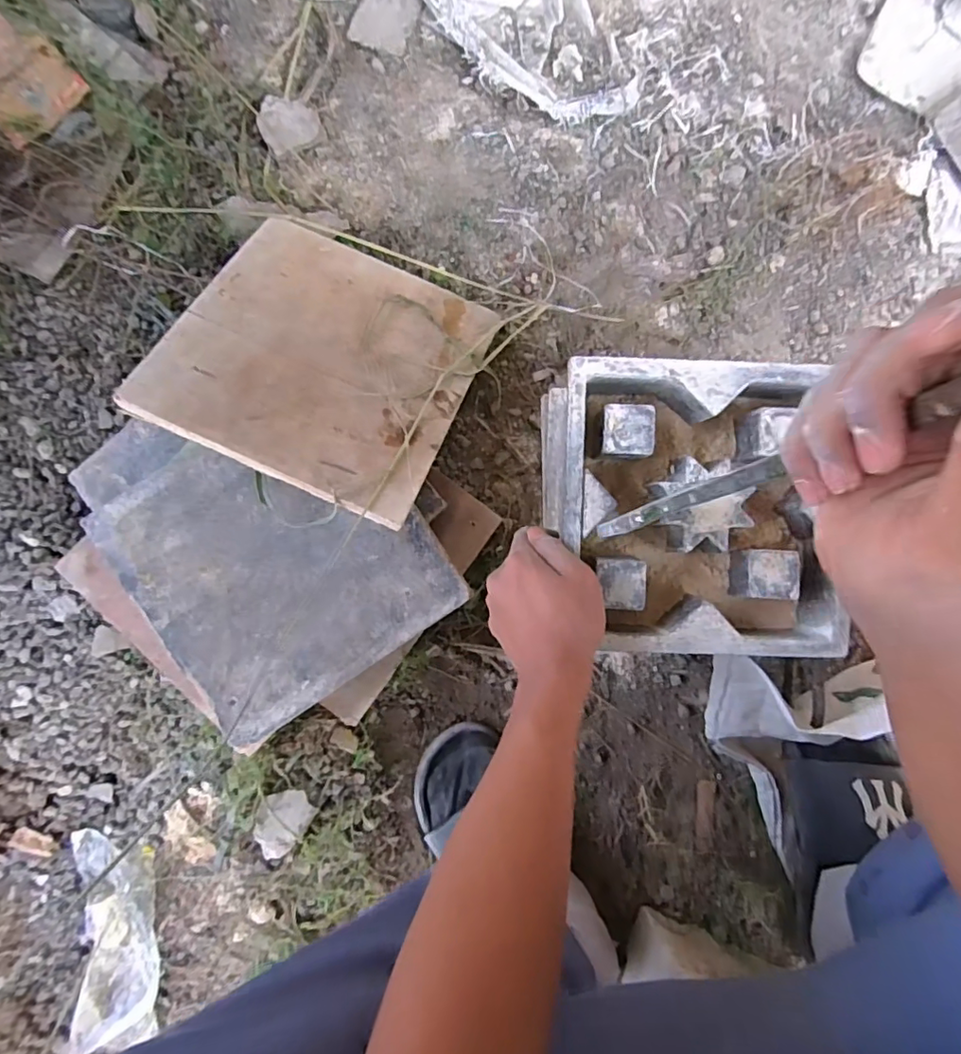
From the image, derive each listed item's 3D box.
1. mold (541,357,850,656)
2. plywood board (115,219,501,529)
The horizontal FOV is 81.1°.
[{"bbox_3d":[0.165,-0.014,0.458,0.225,0.062,0.224,-1,88,2],"label":"mold"},{"bbox_3d":[-0.128,-0.150,0.492,0.235,0.008,0.248,24,63,-4],"label":"plywood board"}]

